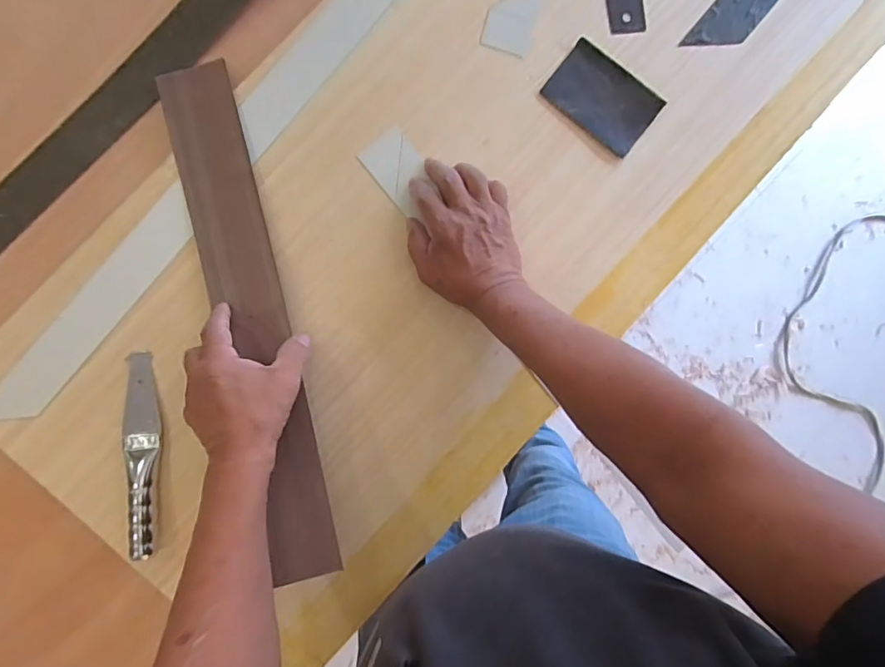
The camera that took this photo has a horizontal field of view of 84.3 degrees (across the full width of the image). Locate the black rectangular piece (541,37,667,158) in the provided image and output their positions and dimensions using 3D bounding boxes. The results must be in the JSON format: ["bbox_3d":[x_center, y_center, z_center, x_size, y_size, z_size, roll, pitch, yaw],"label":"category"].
[{"bbox_3d":[0.173,-0.254,0.526,0.114,0.007,0.075,38,87,-2],"label":"black rectangular piece"}]

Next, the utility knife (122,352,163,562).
[{"bbox_3d":[-0.300,0.119,0.482,0.033,0.021,0.195,-1,89,-3],"label":"utility knife"}]

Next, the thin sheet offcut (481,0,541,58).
[{"bbox_3d":[0.075,-0.341,0.522,0.051,0.004,0.081,14,88,-3],"label":"thin sheet offcut"}]

